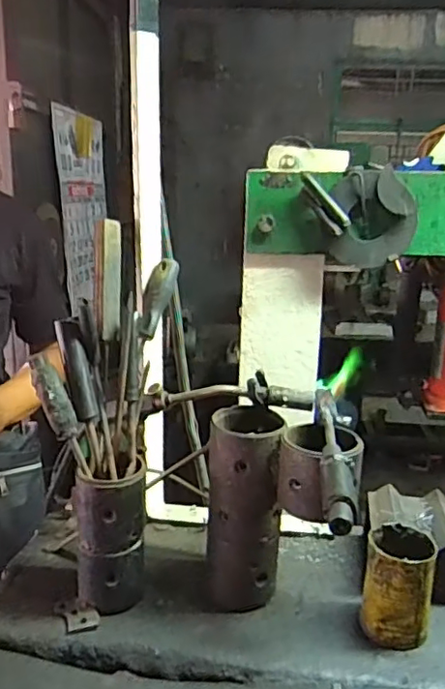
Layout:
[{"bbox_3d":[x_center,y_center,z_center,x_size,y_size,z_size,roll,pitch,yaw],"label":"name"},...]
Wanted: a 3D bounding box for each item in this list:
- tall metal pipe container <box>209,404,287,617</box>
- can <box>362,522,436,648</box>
[{"bbox_3d":[0.028,0.200,0.717,0.086,0.222,0.078,0,15,-3],"label":"tall metal pipe container"},{"bbox_3d":[0.202,0.273,0.679,0.072,0.108,0.078,1,15,0],"label":"can"}]

